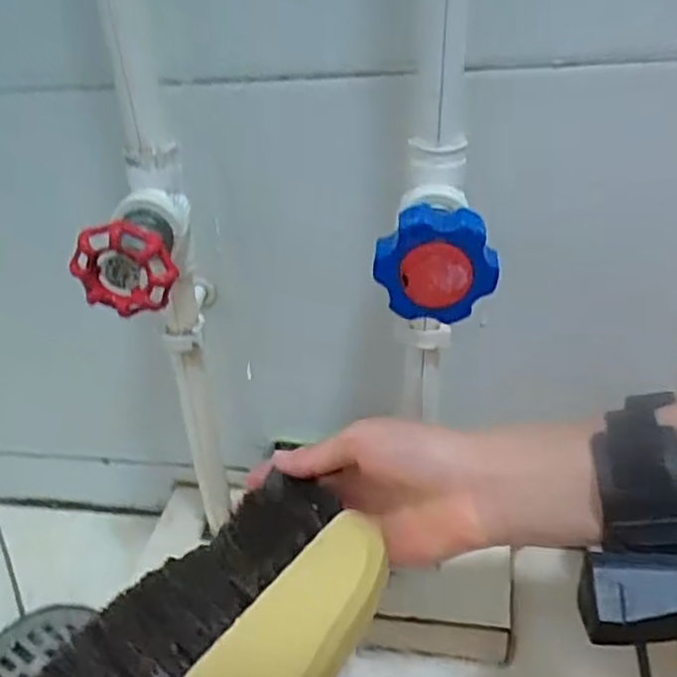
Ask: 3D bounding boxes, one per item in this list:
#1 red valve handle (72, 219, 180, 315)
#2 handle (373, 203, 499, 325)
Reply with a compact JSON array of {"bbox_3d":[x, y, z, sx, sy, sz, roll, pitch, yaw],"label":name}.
[{"bbox_3d":[-0.101,-0.032,0.336,0.045,0.045,0.010,23,30,-12],"label":"red valve handle"},{"bbox_3d":[0.042,-0.032,0.309,0.049,0.051,0.016,-7,35,-2],"label":"handle"}]

